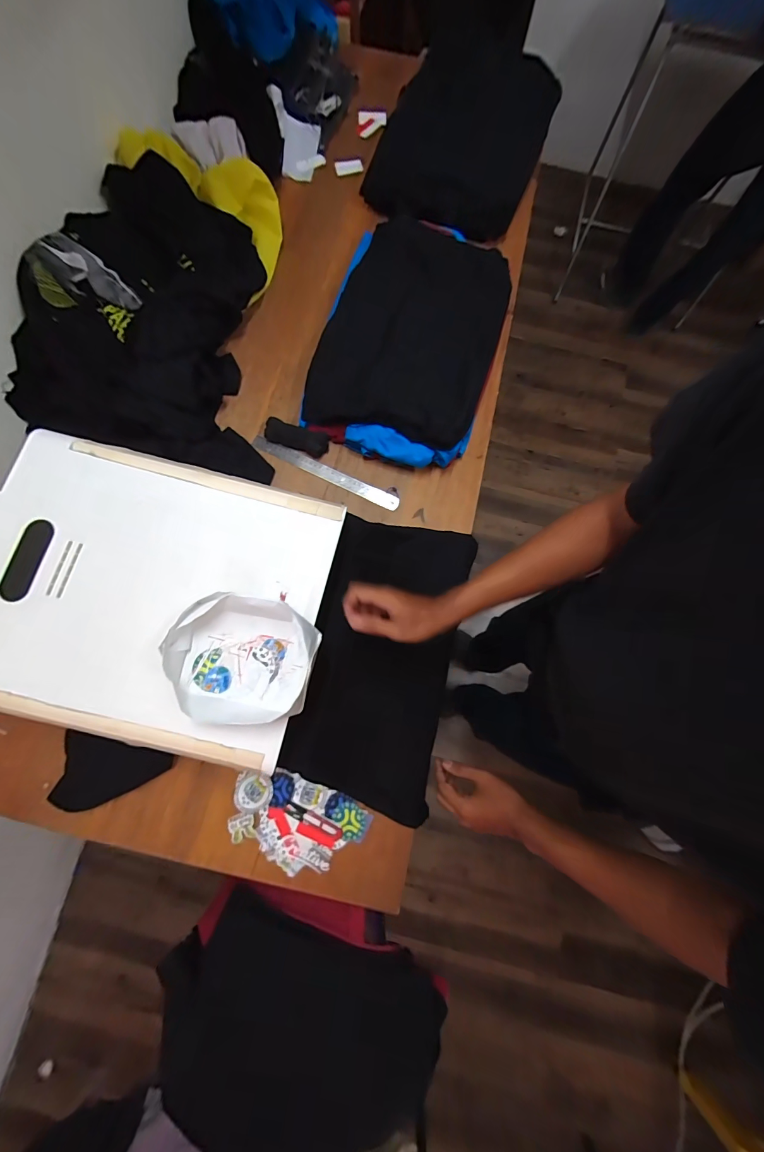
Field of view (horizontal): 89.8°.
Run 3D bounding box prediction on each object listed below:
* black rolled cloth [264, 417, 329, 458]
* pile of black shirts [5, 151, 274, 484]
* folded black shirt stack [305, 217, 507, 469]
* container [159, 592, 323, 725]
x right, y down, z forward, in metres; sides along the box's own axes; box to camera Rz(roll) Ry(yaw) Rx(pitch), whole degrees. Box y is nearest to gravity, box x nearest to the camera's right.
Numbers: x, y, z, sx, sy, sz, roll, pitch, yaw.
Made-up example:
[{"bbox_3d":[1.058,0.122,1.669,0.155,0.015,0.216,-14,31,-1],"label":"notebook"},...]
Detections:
[{"bbox_3d":[-0.173,-0.282,0.780,0.125,0.027,0.044,15,76,2],"label":"black rolled cloth"},{"bbox_3d":[-0.468,-0.486,0.741,0.436,0.163,0.611,-8,77,-4],"label":"pile of black shirts"},{"bbox_3d":[0.061,-0.511,0.816,0.361,0.083,0.572,12,76,1],"label":"folded black shirt stack"},{"bbox_3d":[-0.186,0.113,0.513,0.185,0.052,0.161,9,76,0],"label":"container"}]

